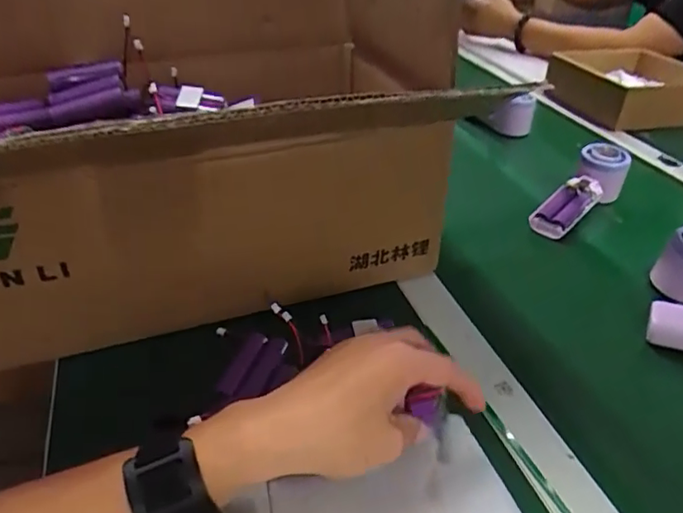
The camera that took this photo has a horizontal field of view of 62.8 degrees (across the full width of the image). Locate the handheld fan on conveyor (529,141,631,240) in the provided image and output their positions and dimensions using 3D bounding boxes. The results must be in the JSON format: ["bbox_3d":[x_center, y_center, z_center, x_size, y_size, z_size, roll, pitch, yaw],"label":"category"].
[{"bbox_3d":[0.290,-0.076,0.680,0.174,0.049,0.055,-39,49,-25],"label":"handheld fan on conveyor"}]

